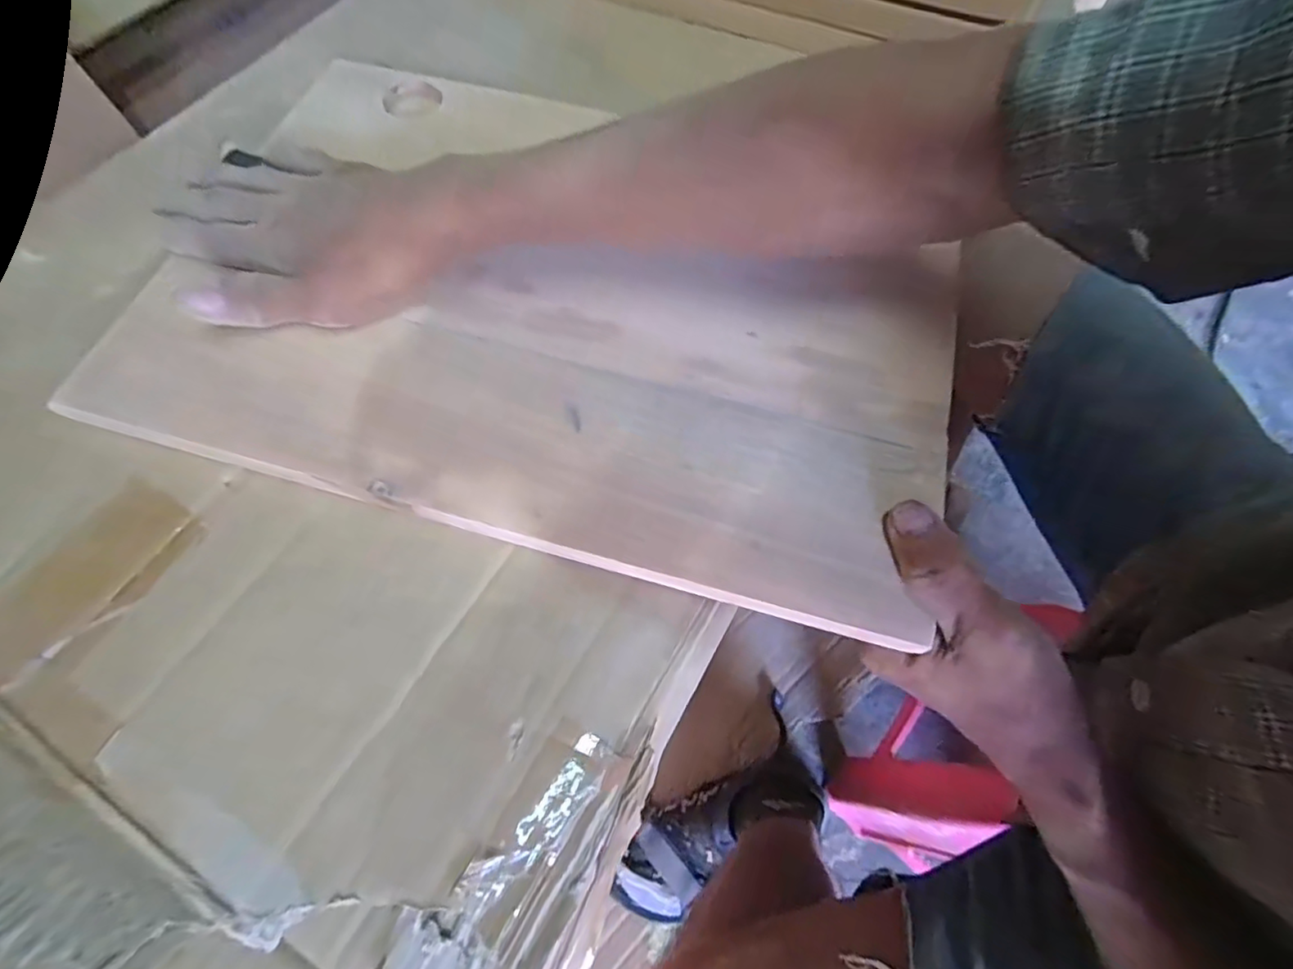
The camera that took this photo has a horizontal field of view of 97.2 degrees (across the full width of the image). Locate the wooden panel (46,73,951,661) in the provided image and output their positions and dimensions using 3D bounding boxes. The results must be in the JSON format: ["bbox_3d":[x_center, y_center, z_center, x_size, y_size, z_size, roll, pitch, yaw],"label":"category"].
[{"bbox_3d":[-0.042,-0.096,0.279,0.368,0.014,0.253,15,68,8],"label":"wooden panel"}]

